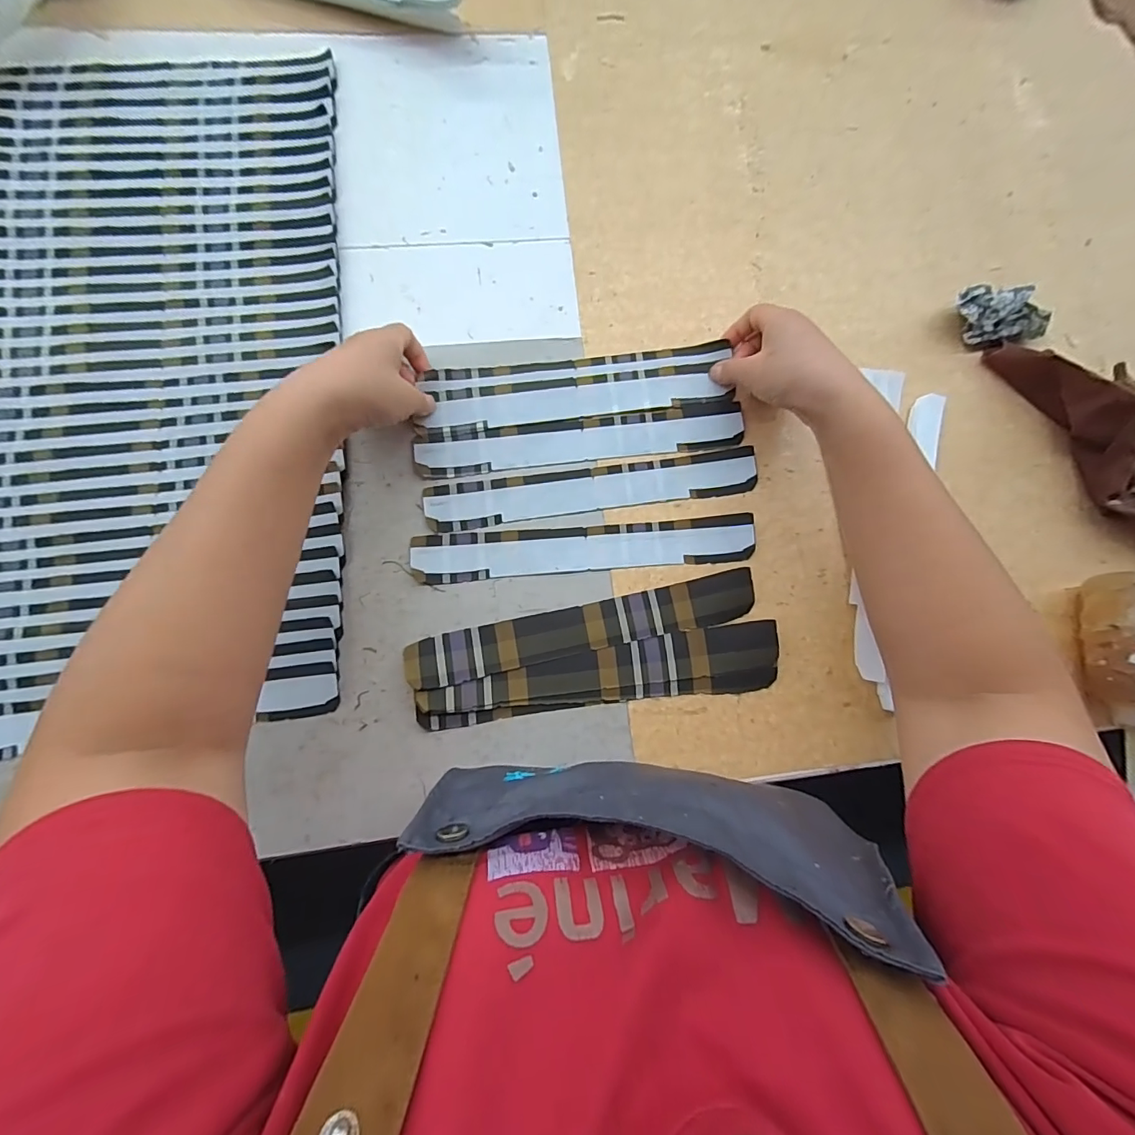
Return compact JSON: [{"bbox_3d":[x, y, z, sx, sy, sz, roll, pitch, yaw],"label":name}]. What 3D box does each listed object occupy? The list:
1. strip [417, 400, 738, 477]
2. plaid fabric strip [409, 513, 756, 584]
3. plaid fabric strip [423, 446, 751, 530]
[{"bbox_3d":[0.013,-0.102,0.383,0.259,0.006,0.036,-7,84,-5],"label":"strip"},{"bbox_3d":[0.015,-0.015,0.369,0.259,0.007,0.035,-4,80,-5],"label":"plaid fabric strip"},{"bbox_3d":[0.022,-0.062,0.377,0.258,0.005,0.036,-8,84,-5],"label":"plaid fabric strip"}]

